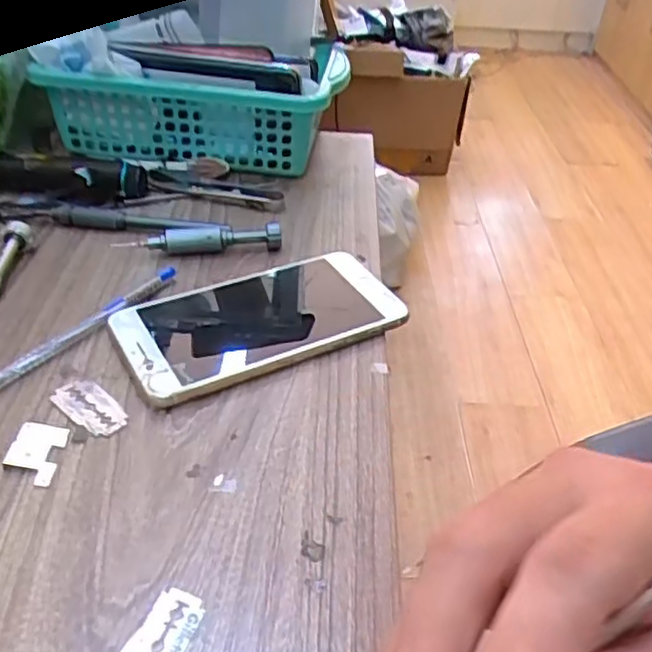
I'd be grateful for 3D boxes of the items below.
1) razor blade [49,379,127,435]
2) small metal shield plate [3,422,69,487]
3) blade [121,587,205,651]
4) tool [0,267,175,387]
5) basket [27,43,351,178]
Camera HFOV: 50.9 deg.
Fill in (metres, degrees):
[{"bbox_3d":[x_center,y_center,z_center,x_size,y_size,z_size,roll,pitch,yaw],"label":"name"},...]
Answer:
[{"bbox_3d":[-0.114,0.038,0.330,0.042,0.004,0.019,28,43,28],"label":"razor blade"},{"bbox_3d":[-0.130,0.056,0.305,0.023,0.005,0.033,3,38,-1],"label":"small metal shield plate"},{"bbox_3d":[-0.059,0.112,0.241,0.021,0.004,0.042,17,39,17],"label":"blade"},{"bbox_3d":[-0.130,0.002,0.371,0.008,0.011,0.132,25,42,25],"label":"tool"},{"bbox_3d":[-0.102,-0.176,0.544,0.219,0.085,0.088,11,38,9],"label":"basket"}]

